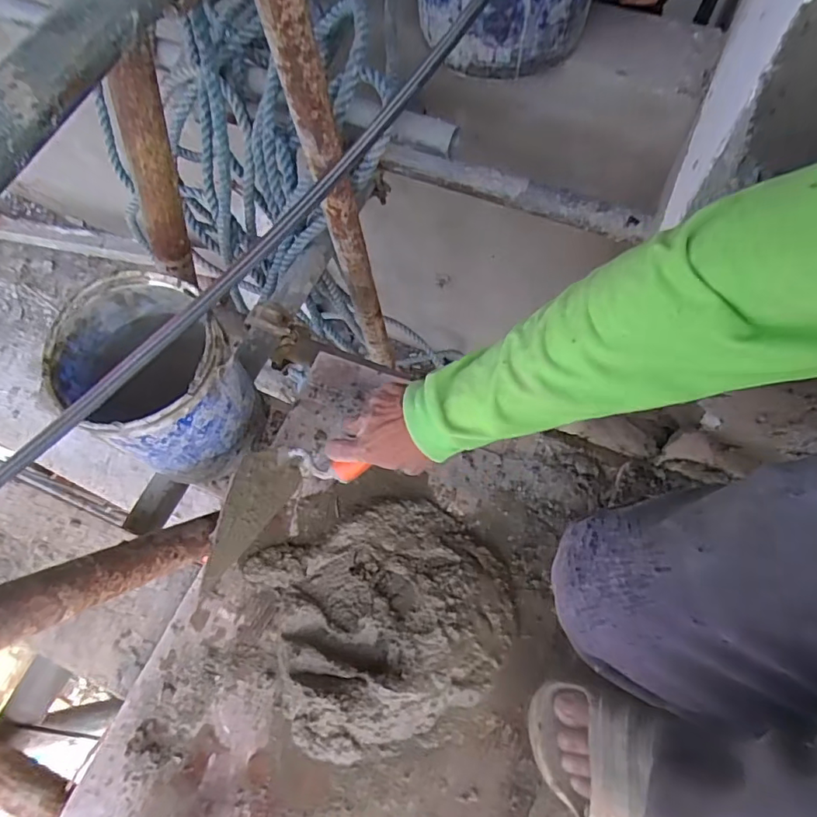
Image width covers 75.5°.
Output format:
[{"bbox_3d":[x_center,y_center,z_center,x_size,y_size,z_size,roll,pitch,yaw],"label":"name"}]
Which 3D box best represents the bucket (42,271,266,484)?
[{"bbox_3d":[-0.272,-0.027,0.603,0.171,0.187,0.161,-1,66,2],"label":"bucket"}]

